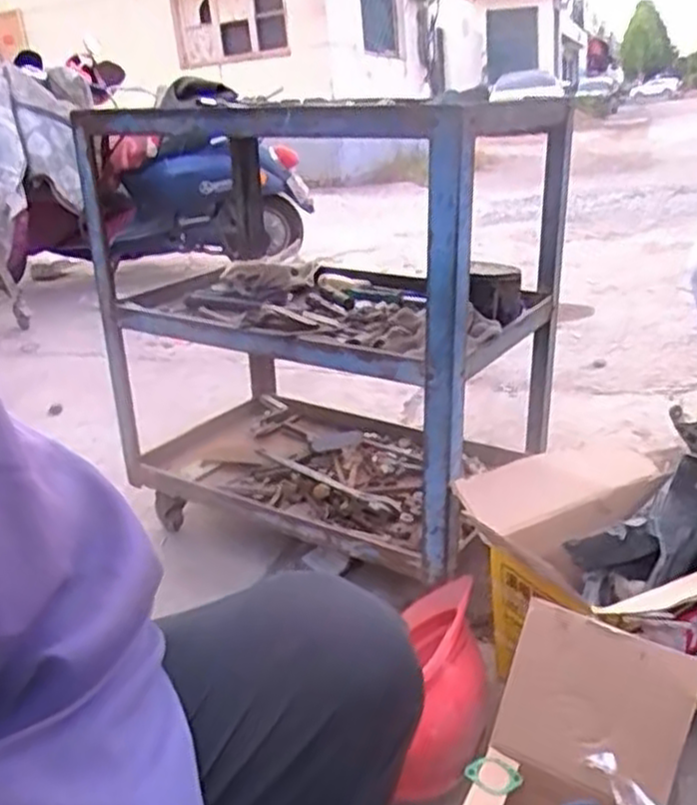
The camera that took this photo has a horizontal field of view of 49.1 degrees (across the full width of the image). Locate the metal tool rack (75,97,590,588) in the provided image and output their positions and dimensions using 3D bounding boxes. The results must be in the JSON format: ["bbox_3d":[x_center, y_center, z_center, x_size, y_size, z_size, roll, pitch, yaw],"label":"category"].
[{"bbox_3d":[-0.041,-0.132,1.246,0.694,0.667,0.419,7,24,30],"label":"metal tool rack"}]

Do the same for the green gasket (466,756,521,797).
[{"bbox_3d":[0.135,0.347,0.708,0.052,0.008,0.039,14,29,8],"label":"green gasket"}]

